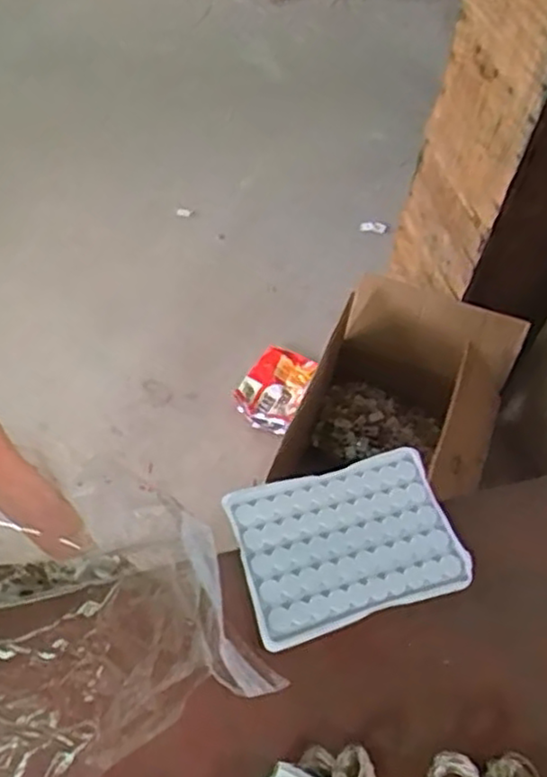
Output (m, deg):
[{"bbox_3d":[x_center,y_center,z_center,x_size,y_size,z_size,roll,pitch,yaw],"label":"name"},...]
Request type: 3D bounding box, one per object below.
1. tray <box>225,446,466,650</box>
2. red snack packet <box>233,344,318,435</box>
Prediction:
[{"bbox_3d":[0.042,0.090,0.423,0.125,0.010,0.092,-14,58,-14],"label":"tray"},{"bbox_3d":[-0.001,0.001,1.357,0.120,0.031,0.176,21,56,9],"label":"red snack packet"}]

